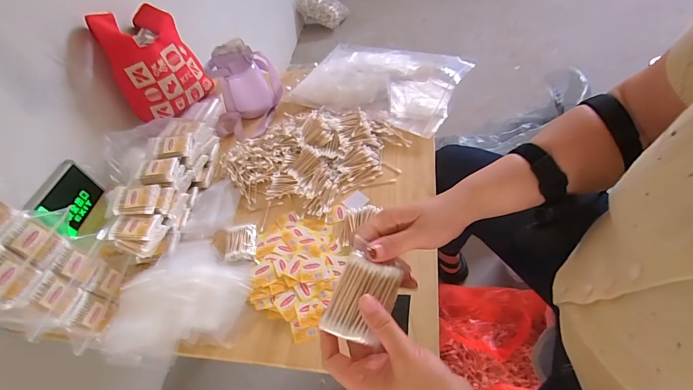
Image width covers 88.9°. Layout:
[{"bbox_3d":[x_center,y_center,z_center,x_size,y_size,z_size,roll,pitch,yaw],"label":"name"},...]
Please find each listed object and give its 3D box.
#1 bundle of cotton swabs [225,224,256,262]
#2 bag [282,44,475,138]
[{"bbox_3d":[-0.198,0.087,0.661,0.057,0.023,0.081,-15,50,2],"label":"bundle of cotton swabs"},{"bbox_3d":[0.072,-0.287,0.866,0.395,0.045,0.274,20,59,27],"label":"bag"}]

